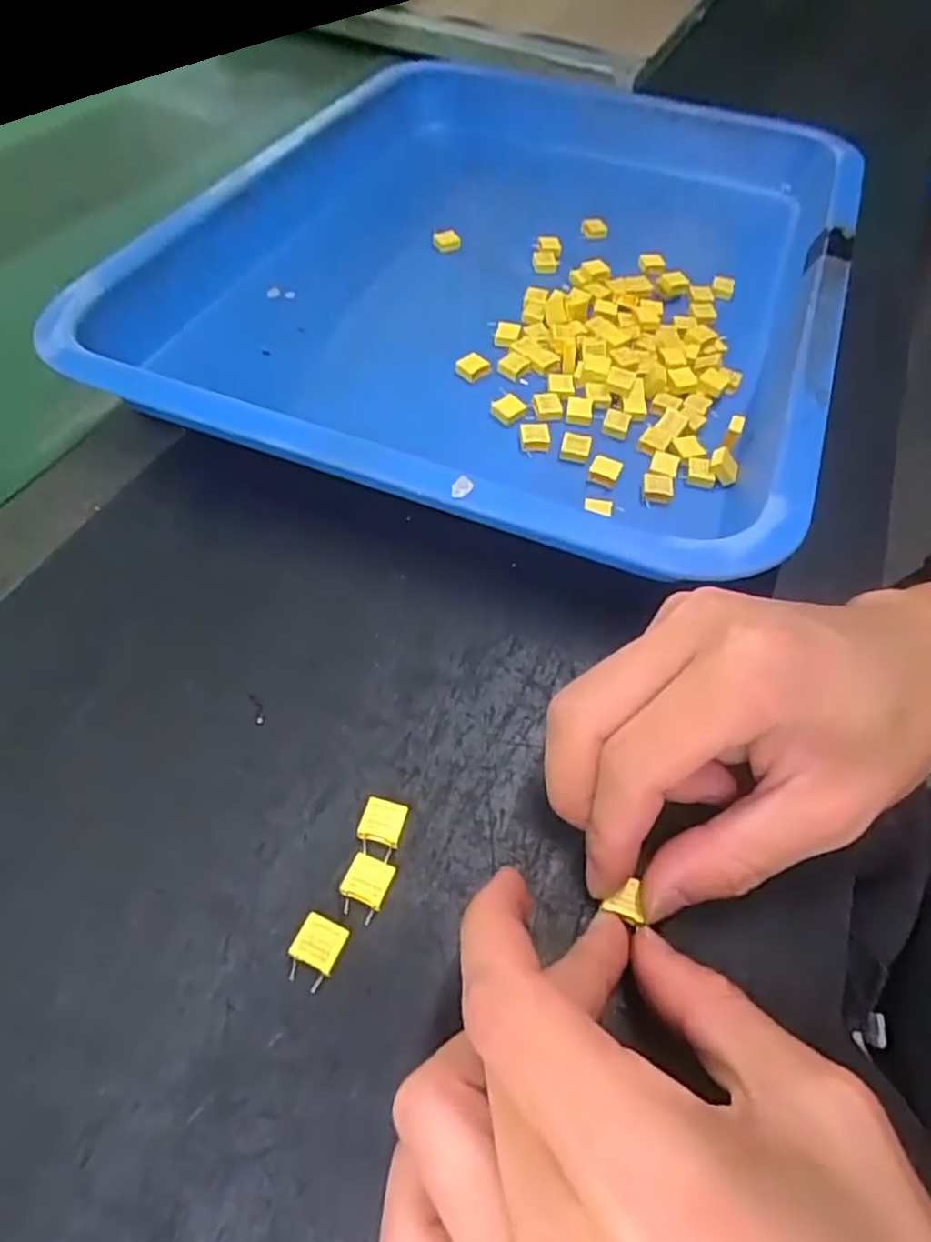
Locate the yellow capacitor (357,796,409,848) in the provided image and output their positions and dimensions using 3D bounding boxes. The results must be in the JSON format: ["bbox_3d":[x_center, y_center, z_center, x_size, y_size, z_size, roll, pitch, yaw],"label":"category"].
[{"bbox_3d":[-0.026,0.064,0.221,0.013,0.006,0.012,15,55,7],"label":"yellow capacitor"}]

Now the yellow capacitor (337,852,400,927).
[{"bbox_3d":[-0.029,0.080,0.209,0.014,0.005,0.017,17,55,9],"label":"yellow capacitor"}]

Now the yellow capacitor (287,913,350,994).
[{"bbox_3d":[-0.042,0.094,0.198,0.013,0.005,0.018,20,56,11],"label":"yellow capacitor"}]

